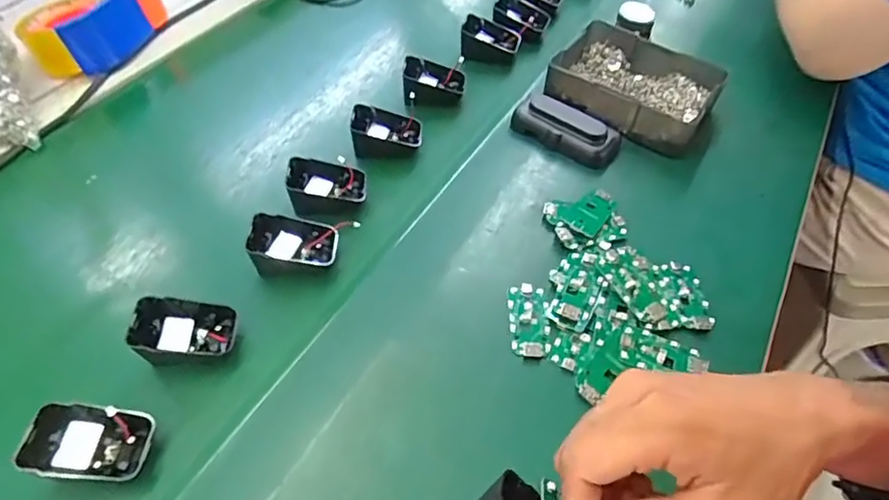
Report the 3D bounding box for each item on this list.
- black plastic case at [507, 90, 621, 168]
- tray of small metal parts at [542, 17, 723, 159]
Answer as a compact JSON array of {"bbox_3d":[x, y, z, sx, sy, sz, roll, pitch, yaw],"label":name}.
[{"bbox_3d":[0.120,-0.121,0.557,0.103,0.028,0.041,29,56,22],"label":"black plastic case"},{"bbox_3d":[0.199,-0.177,0.597,0.163,0.038,0.129,24,55,19],"label":"tray of small metal parts"}]

